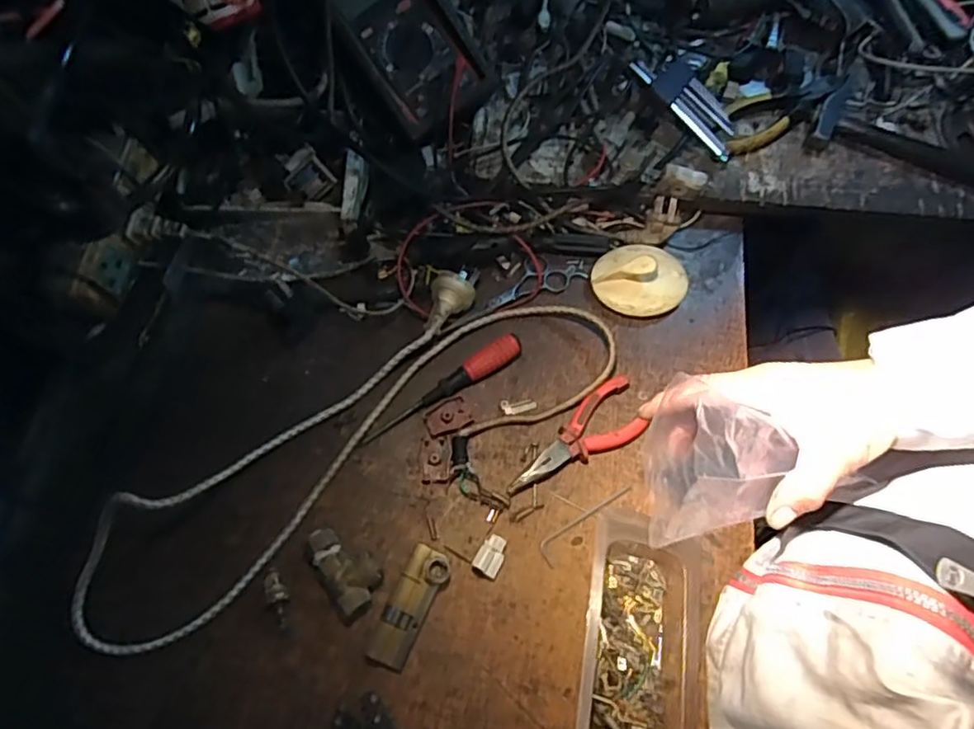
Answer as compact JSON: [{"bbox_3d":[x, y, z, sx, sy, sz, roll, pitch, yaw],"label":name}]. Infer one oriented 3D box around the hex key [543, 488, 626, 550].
[{"bbox_3d":[0.083,0.130,0.525,0.095,0.005,0.020,-36,75,-14],"label":"hex key"}]

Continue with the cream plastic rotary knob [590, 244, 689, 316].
[{"bbox_3d":[0.147,-0.085,0.593,0.085,0.041,0.081,1,70,-2],"label":"cream plastic rotary knob"}]

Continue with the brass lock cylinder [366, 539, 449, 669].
[{"bbox_3d":[-0.059,0.184,0.481,0.031,0.013,0.089,25,71,7],"label":"brass lock cylinder"}]

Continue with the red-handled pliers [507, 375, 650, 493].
[{"bbox_3d":[0.079,0.066,0.539,0.141,0.014,0.052,-35,75,-13],"label":"red-handled pliers"}]

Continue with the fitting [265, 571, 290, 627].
[{"bbox_3d":[-0.158,0.177,0.479,0.014,0.010,0.041,-16,84,-8],"label":"fitting"}]

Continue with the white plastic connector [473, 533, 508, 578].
[{"bbox_3d":[0.004,0.150,0.499,0.021,0.011,0.030,30,72,8],"label":"white plastic connector"}]

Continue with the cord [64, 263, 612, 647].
[{"bbox_3d":[-0.109,0.051,0.513,0.474,0.065,0.154,-29,74,-12],"label":"cord"}]

